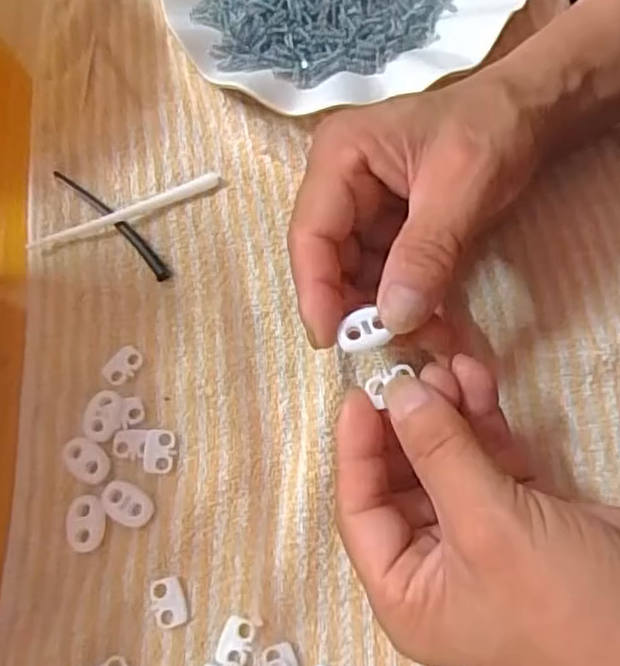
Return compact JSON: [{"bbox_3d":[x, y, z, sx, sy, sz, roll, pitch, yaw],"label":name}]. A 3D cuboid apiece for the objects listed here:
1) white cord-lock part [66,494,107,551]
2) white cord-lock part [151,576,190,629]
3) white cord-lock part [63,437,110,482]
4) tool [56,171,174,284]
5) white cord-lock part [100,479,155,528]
[{"bbox_3d":[-0.091,0.077,0.281,0.016,0.004,0.021,-6,68,2],"label":"white cord-lock part"},{"bbox_3d":[-0.055,0.105,0.269,0.012,0.004,0.019,-18,68,-3],"label":"white cord-lock part"},{"bbox_3d":[-0.094,0.053,0.291,0.023,0.004,0.014,34,74,16],"label":"white cord-lock part"},{"bbox_3d":[-0.096,-0.055,0.334,0.008,0.004,0.085,-43,71,-12],"label":"tool"},{"bbox_3d":[-0.075,0.069,0.283,0.024,0.004,0.014,30,73,15],"label":"white cord-lock part"}]

